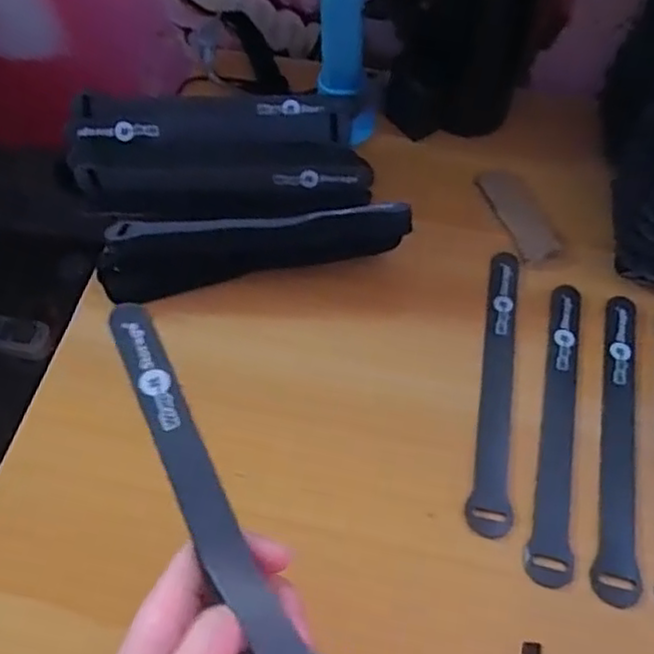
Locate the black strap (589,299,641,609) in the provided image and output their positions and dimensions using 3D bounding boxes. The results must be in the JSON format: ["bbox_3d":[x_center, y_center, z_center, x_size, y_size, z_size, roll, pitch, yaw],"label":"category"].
[{"bbox_3d":[0.179,0.065,0.408,0.023,0.006,0.200,13,60,8],"label":"black strap"}]

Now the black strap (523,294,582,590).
[{"bbox_3d":[0.144,0.056,0.414,0.023,0.004,0.200,13,60,9],"label":"black strap"}]

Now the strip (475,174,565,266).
[{"bbox_3d":[0.144,-0.087,0.505,0.032,0.004,0.094,-14,60,-7],"label":"strip"}]

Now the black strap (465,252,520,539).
[{"bbox_3d":[0.110,0.033,0.428,0.024,0.004,0.201,10,60,7],"label":"black strap"}]

